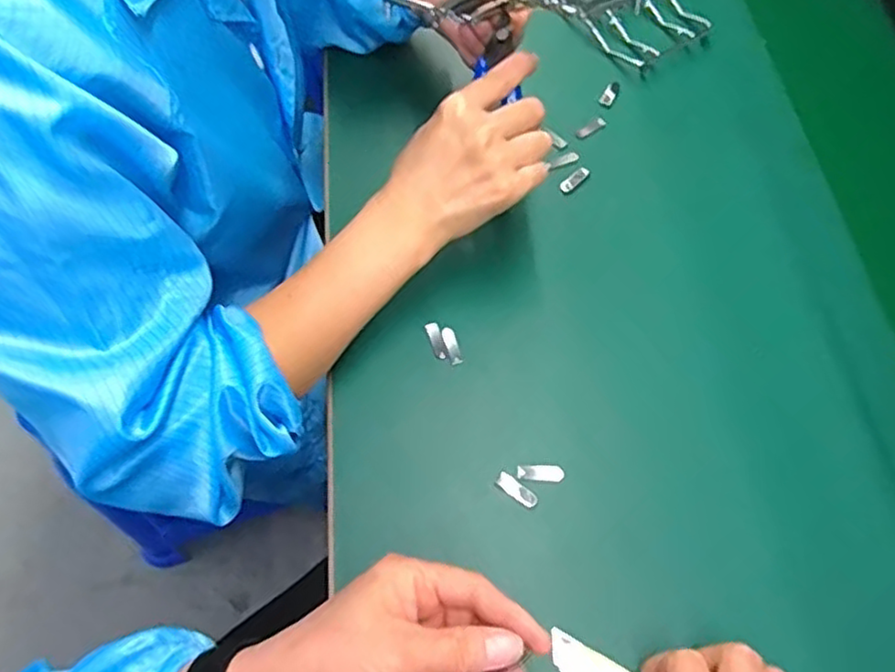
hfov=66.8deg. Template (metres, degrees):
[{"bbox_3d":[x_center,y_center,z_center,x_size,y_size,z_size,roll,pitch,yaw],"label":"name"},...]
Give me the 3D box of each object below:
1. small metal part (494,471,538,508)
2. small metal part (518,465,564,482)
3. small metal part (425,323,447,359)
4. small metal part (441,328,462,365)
[{"bbox_3d":[0.043,0.096,0.423,0.028,0.004,0.010,39,69,19],"label":"small metal part"},{"bbox_3d":[0.058,0.086,0.428,0.028,0.005,0.011,3,62,2],"label":"small metal part"},{"bbox_3d":[-0.007,0.003,0.464,0.008,0.004,0.027,-18,79,-9],"label":"small metal part"},{"bbox_3d":[0.002,0.007,0.465,0.010,0.004,0.027,-14,76,-7],"label":"small metal part"}]

